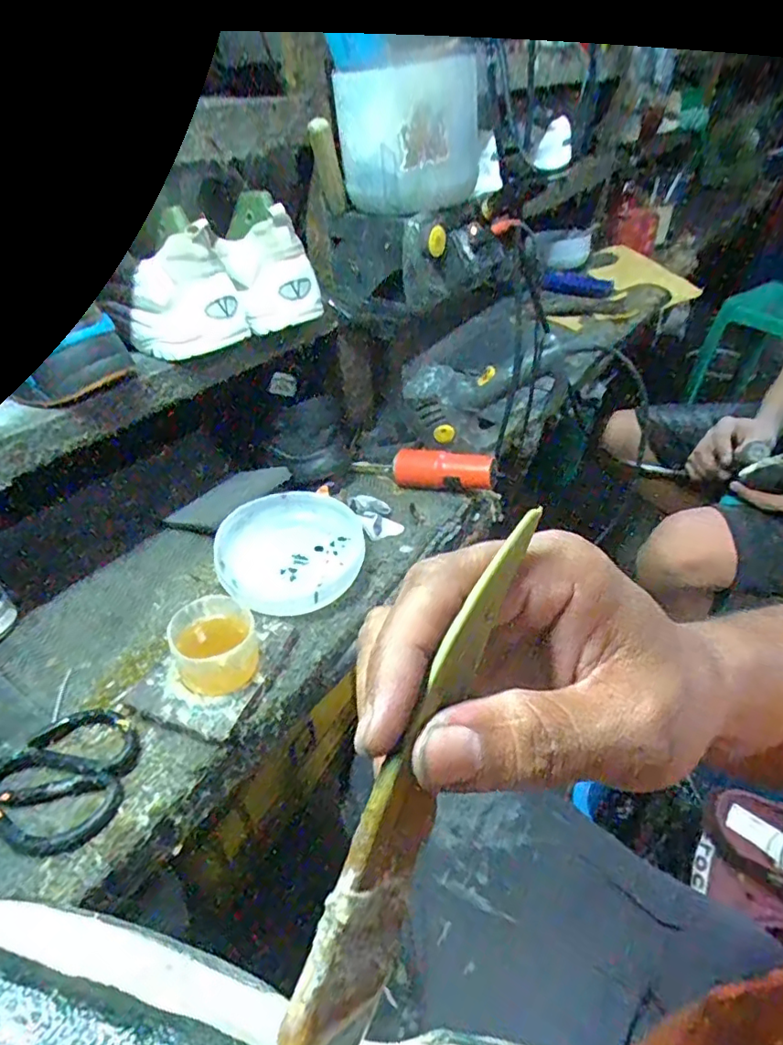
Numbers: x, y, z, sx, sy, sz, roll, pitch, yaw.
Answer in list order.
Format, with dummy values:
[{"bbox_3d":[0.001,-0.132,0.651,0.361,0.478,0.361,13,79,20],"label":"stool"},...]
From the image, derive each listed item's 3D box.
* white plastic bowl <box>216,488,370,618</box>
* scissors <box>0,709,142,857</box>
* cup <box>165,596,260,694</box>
[{"bbox_3d":[-0.103,0.027,0.575,0.141,0.043,0.145,-1,40,0],"label":"white plastic bowl"},{"bbox_3d":[-0.274,0.183,0.428,0.163,0.013,0.099,11,41,14],"label":"scissors"},{"bbox_3d":[-0.146,0.106,0.471,0.065,0.054,0.074,-16,42,-17],"label":"cup"}]

